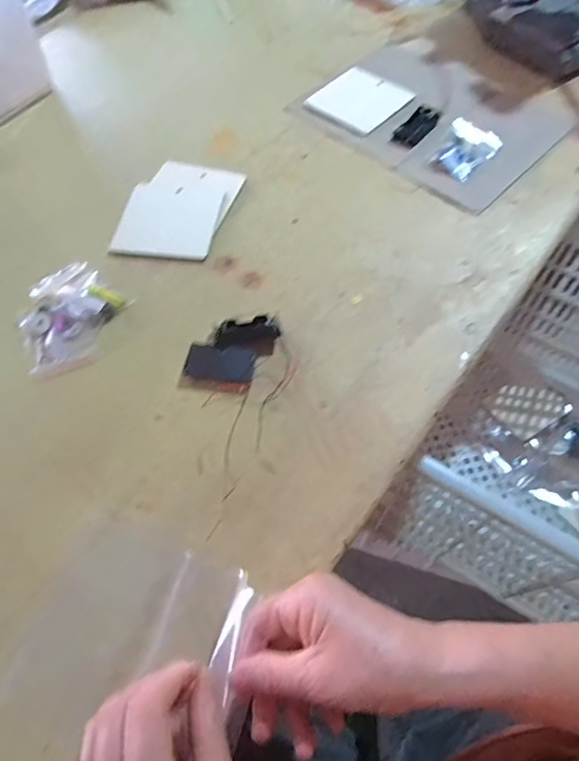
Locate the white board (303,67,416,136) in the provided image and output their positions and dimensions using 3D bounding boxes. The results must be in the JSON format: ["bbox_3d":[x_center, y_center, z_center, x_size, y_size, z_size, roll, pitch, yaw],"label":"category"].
[{"bbox_3d":[0.086,-0.345,0.605,0.105,0.004,0.104,-41,66,-19],"label":"white board"}]

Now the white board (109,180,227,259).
[{"bbox_3d":[-0.126,-0.167,0.510,0.101,0.008,0.110,5,57,7],"label":"white board"}]

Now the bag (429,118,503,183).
[{"bbox_3d":[0.191,-0.253,0.539,0.056,0.012,0.080,32,66,18],"label":"bag"}]

